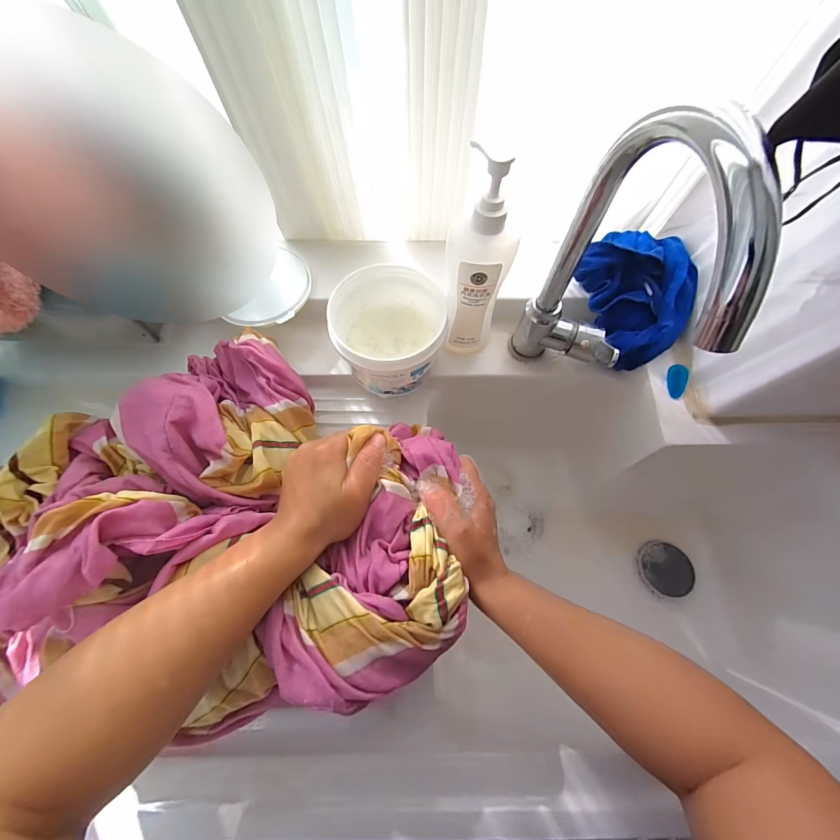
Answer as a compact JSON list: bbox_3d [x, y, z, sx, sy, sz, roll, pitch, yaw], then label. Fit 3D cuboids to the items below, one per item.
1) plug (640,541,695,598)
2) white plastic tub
[{"bbox_3d":[0.367,0.220,0.548,0.070,0.007,0.074,0,70,0],"label":"plug"},{"bbox_3d":[-0.034,-0.097,0.423,0.116,0.095,0.116,0,70,0],"label":"white plastic tub"}]

